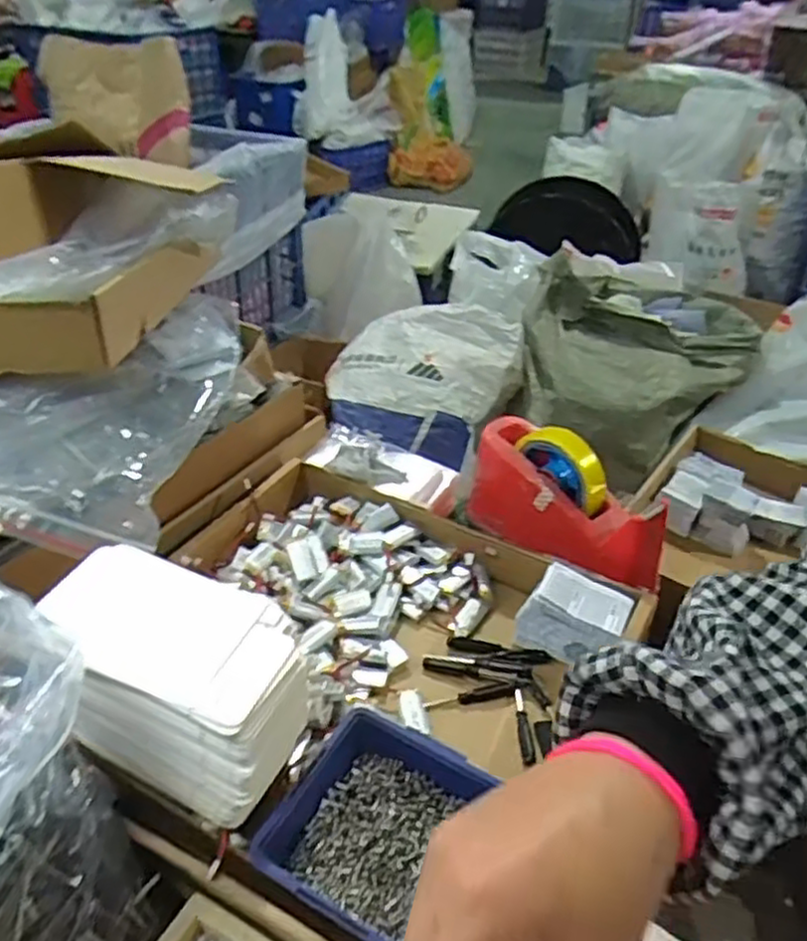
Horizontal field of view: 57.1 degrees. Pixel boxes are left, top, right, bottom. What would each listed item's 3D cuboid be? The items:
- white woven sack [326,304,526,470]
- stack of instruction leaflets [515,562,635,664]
[{"bbox_3d":[0.009,-0.187,1.507,0.358,0.202,0.339,20,39,25],"label":"white woven sack"},{"bbox_3d":[0.143,0.121,0.621,0.082,0.057,0.055,15,37,18],"label":"stack of instruction leaflets"}]

